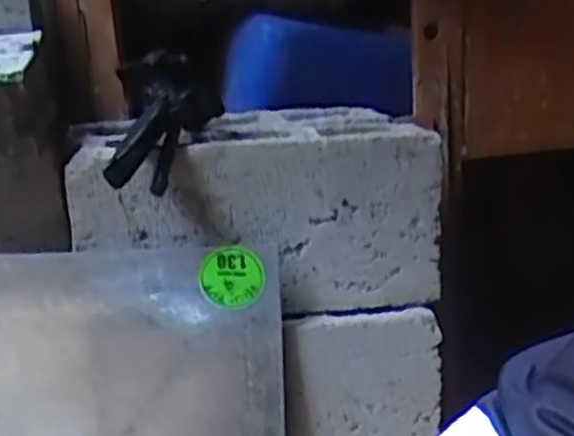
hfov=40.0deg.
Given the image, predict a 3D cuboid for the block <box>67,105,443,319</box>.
[{"bbox_3d":[-0.046,-0.013,0.906,0.379,0.191,0.214,-8,22,-16],"label":"block"}]

